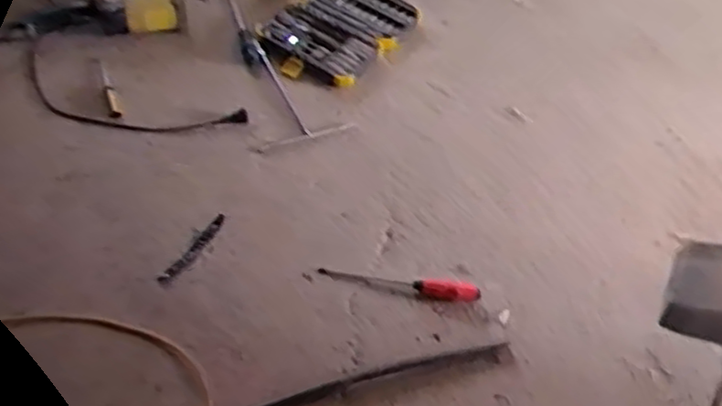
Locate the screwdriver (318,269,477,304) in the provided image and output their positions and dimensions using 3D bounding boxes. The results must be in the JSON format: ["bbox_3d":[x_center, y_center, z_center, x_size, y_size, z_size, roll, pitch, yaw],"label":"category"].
[{"bbox_3d":[0.065,0.126,1.171,0.260,0.029,0.039,8,51,1],"label":"screwdriver"}]

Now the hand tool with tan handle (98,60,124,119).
[{"bbox_3d":[-0.482,-0.217,1.385,0.027,0.025,0.189,-17,55,-18],"label":"hand tool with tan handle"}]

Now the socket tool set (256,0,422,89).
[{"bbox_3d":[-0.047,-0.386,1.572,0.262,0.043,0.364,32,55,18],"label":"socket tool set"}]

